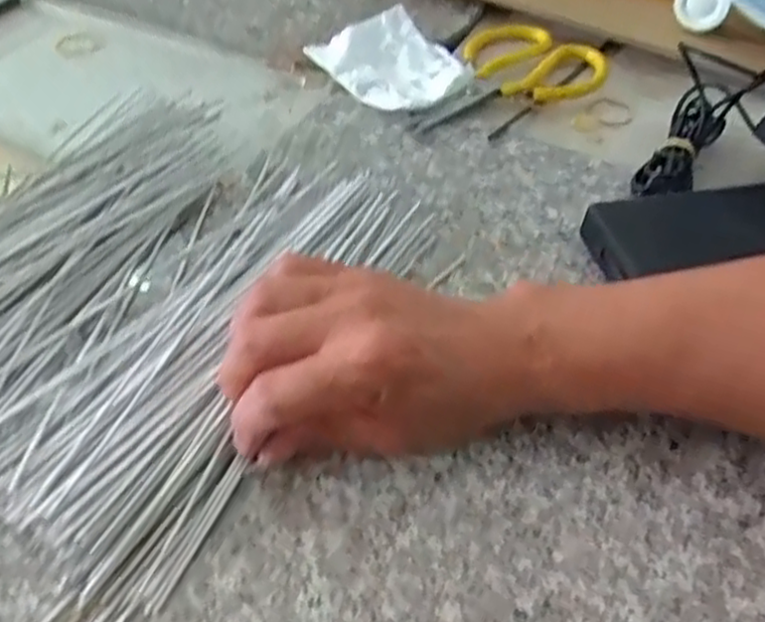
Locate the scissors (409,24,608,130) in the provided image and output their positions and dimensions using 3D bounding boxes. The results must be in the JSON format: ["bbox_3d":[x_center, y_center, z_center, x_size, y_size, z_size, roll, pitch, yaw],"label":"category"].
[{"bbox_3d":[0.099,-0.170,0.545,0.100,0.012,0.168,25,51,18],"label":"scissors"}]

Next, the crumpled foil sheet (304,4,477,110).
[{"bbox_3d":[0.011,-0.184,0.548,0.090,0.017,0.117,-27,55,-25],"label":"crumpled foil sheet"}]

